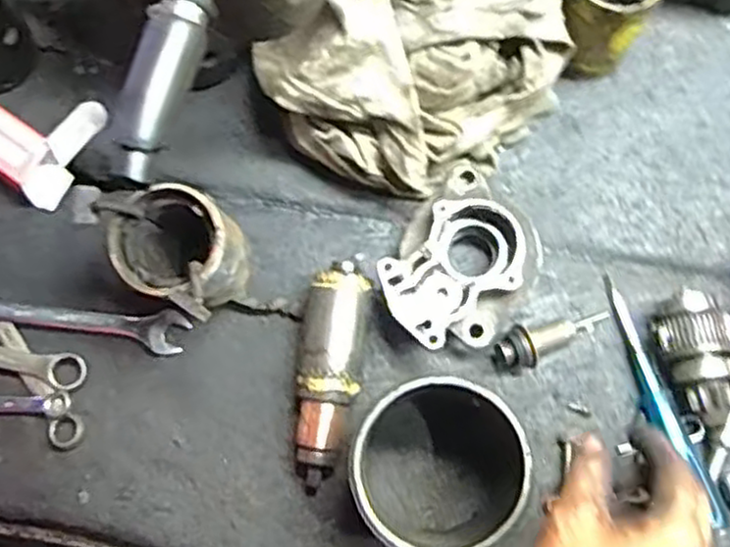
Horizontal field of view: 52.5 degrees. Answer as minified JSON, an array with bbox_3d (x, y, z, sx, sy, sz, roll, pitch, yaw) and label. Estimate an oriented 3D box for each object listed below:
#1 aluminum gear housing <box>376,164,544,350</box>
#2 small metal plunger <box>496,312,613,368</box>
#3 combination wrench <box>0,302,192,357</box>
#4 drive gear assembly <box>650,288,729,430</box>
[{"bbox_3d":[0.073,-0.005,0.558,0.103,0.060,0.136,39,80,10],"label":"aluminum gear housing"},{"bbox_3d":[0.145,0.048,0.566,0.092,0.030,0.030,-19,76,-3],"label":"small metal plunger"},{"bbox_3d":[-0.240,0.038,0.582,0.196,0.011,0.034,6,77,-1],"label":"combination wrench"},{"bbox_3d":[0.246,0.062,0.544,0.054,0.047,0.092,-22,76,-4],"label":"drive gear assembly"}]

